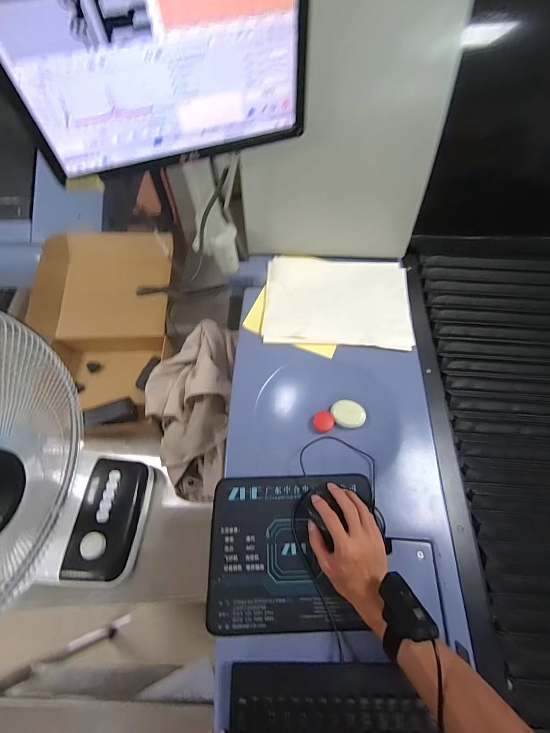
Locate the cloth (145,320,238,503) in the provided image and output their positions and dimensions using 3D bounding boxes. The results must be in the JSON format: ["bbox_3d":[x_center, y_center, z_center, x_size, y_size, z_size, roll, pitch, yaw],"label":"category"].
[{"bbox_3d":[-0.216,0.083,0.805,0.191,0.148,0.436,2,60,2],"label":"cloth"}]

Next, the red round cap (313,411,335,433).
[{"bbox_3d":[0.092,0.104,0.610,0.040,0.008,0.039,-1,60,1],"label":"red round cap"}]

